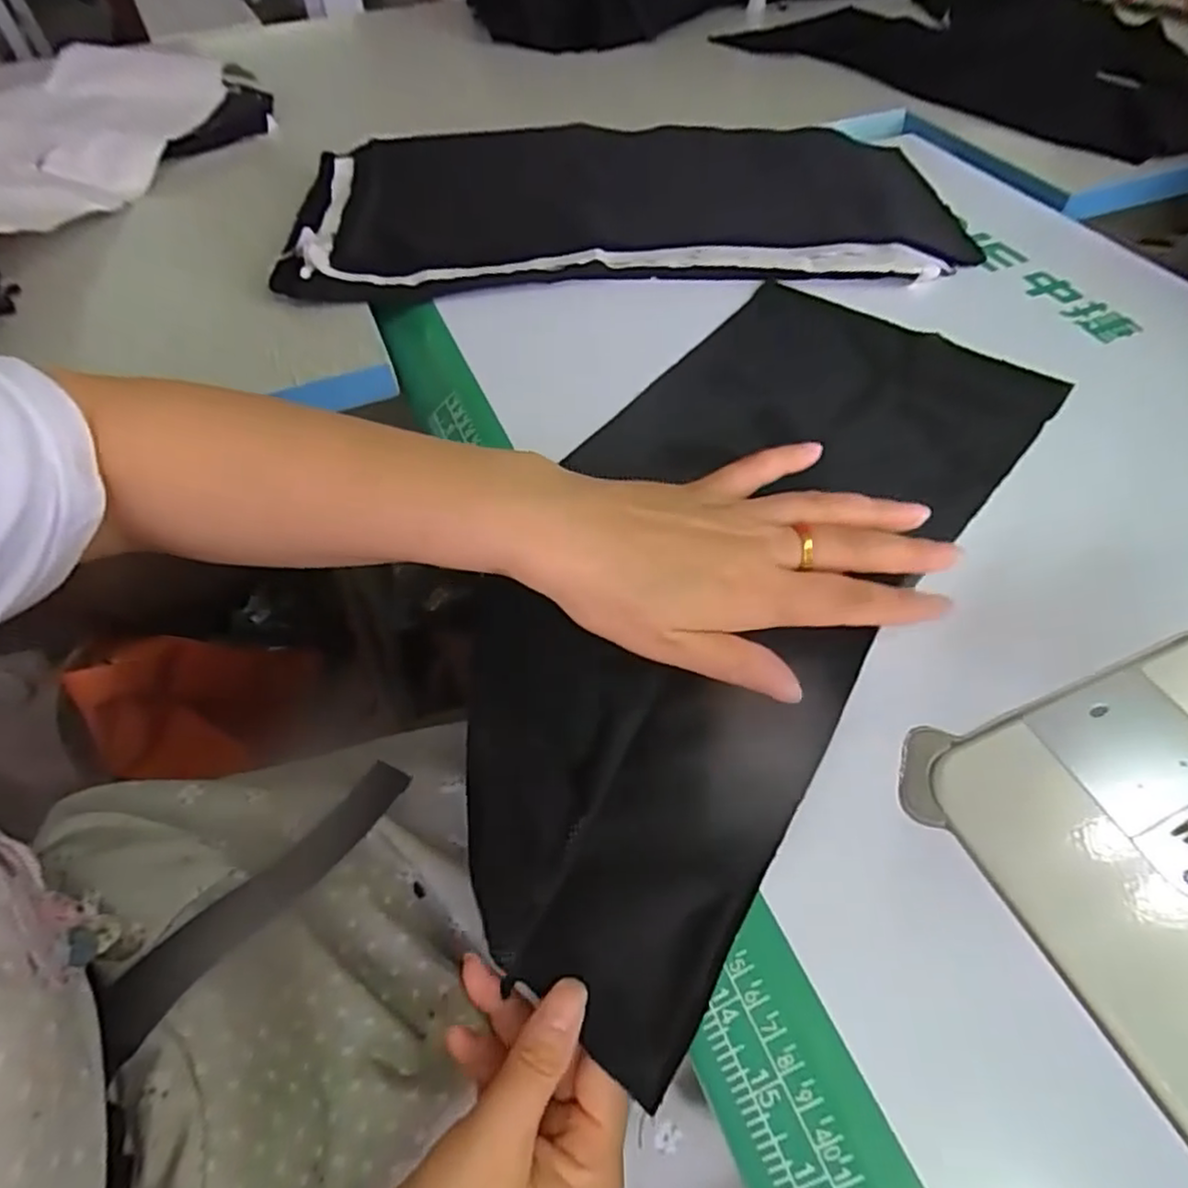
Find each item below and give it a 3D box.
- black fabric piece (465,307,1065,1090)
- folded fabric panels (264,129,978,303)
[{"bbox_3d":[0.073,-0.036,0.367,0.207,0.039,0.451,28,63,28],"label":"black fabric piece"},{"bbox_3d":[0.024,-0.299,0.524,0.491,0.037,0.212,-3,53,0],"label":"folded fabric panels"}]

